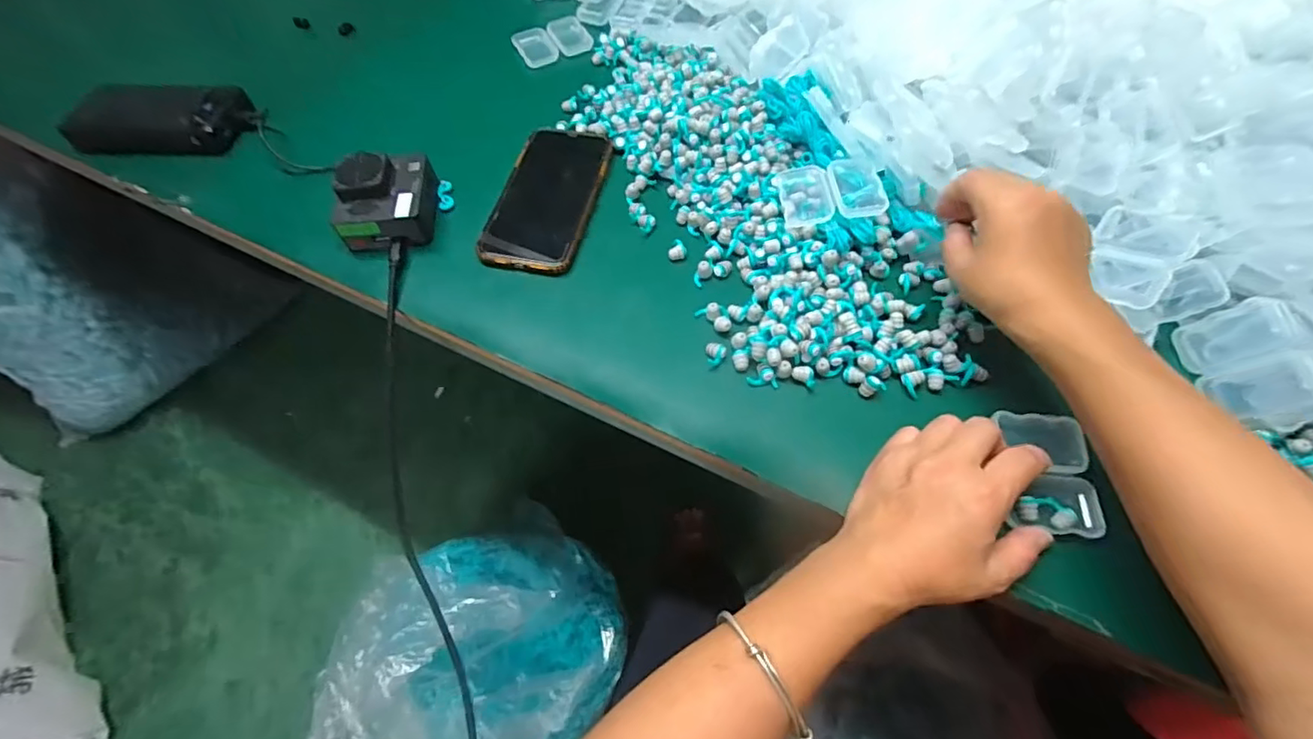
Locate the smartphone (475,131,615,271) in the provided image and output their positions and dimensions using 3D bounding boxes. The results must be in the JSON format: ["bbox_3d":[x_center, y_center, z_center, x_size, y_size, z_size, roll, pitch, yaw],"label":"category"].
[{"bbox_3d":[-0.092,-0.149,0.486,0.081,0.014,0.157,11,62,8],"label":"smartphone"}]

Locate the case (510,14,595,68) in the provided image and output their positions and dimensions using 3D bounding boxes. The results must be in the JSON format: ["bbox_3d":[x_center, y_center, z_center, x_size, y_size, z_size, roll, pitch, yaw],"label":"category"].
[{"bbox_3d":[-0.112,-0.354,0.606,0.076,0.009,0.060,-20,62,-9],"label":"case"}]

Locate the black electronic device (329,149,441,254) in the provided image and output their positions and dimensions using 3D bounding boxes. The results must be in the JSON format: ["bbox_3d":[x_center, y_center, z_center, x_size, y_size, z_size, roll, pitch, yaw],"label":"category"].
[{"bbox_3d":[-0.225,-0.140,0.467,0.071,0.054,0.078,-7,61,-2],"label":"black electronic device"}]

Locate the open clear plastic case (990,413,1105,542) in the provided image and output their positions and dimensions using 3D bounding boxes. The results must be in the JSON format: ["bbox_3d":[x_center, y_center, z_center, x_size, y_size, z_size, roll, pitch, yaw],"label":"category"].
[{"bbox_3d":[0.244,0.064,0.350,0.052,0.018,0.074,5,61,5],"label":"open clear plastic case"}]

